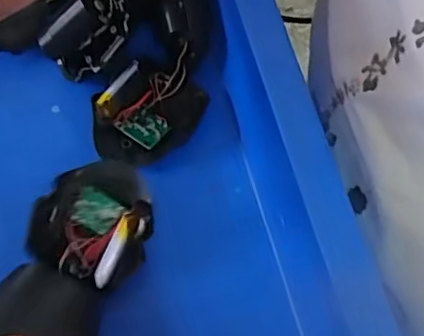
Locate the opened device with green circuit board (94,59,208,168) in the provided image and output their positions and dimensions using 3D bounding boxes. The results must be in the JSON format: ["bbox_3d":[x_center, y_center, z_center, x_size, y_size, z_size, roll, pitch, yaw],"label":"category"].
[{"bbox_3d":[-0.033,-0.028,0.304,0.059,0.025,0.043,-36,73,-13],"label":"opened device with green circuit board"}]

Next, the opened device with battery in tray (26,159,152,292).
[{"bbox_3d":[-0.053,0.025,0.280,0.052,0.020,0.057,0,68,0],"label":"opened device with battery in tray"}]

